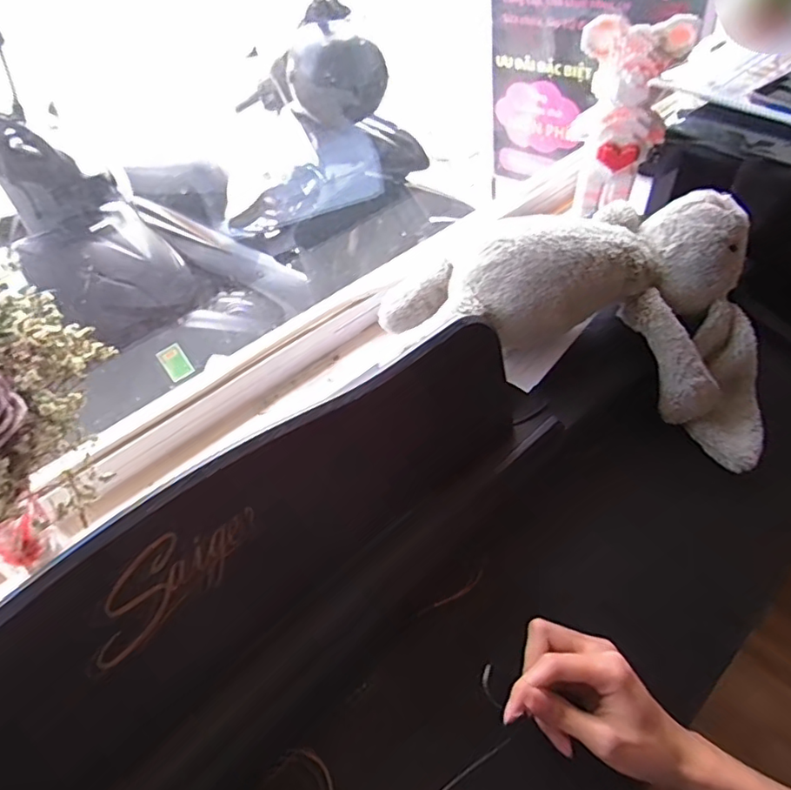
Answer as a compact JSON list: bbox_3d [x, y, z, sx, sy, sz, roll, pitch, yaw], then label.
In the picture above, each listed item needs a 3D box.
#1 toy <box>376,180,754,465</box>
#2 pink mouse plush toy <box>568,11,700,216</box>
[{"bbox_3d":[0.207,-0.088,0.581,0.367,0.170,0.197,11,51,12],"label":"toy"},{"bbox_3d":[0.351,-0.425,0.888,0.146,0.280,0.105,14,51,15],"label":"pink mouse plush toy"}]

